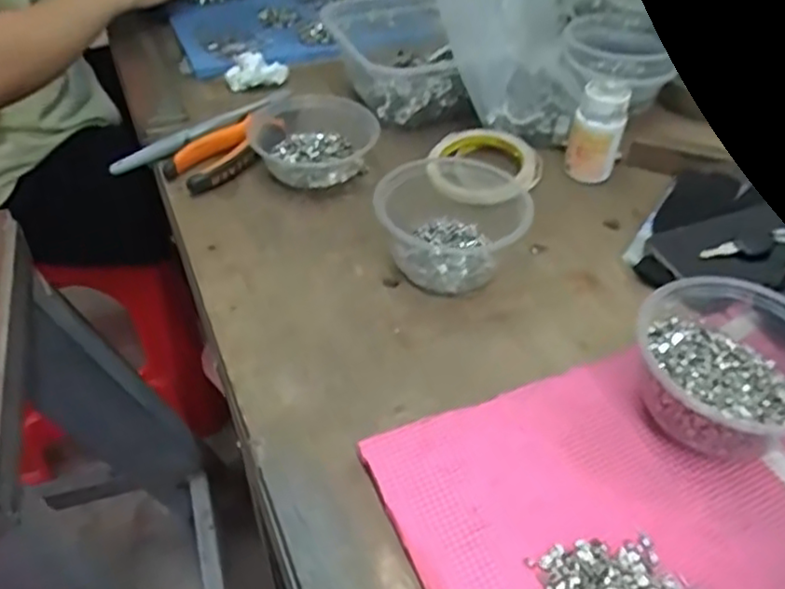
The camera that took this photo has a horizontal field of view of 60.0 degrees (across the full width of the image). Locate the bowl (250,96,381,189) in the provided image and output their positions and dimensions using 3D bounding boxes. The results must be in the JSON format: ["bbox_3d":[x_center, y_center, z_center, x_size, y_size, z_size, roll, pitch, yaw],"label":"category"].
[{"bbox_3d":[-0.071,-0.141,0.627,0.099,0.042,0.103,0,45,0],"label":"bowl"}]

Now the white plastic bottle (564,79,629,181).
[{"bbox_3d":[0.183,-0.145,0.611,0.044,0.081,0.043,15,47,14],"label":"white plastic bottle"}]

